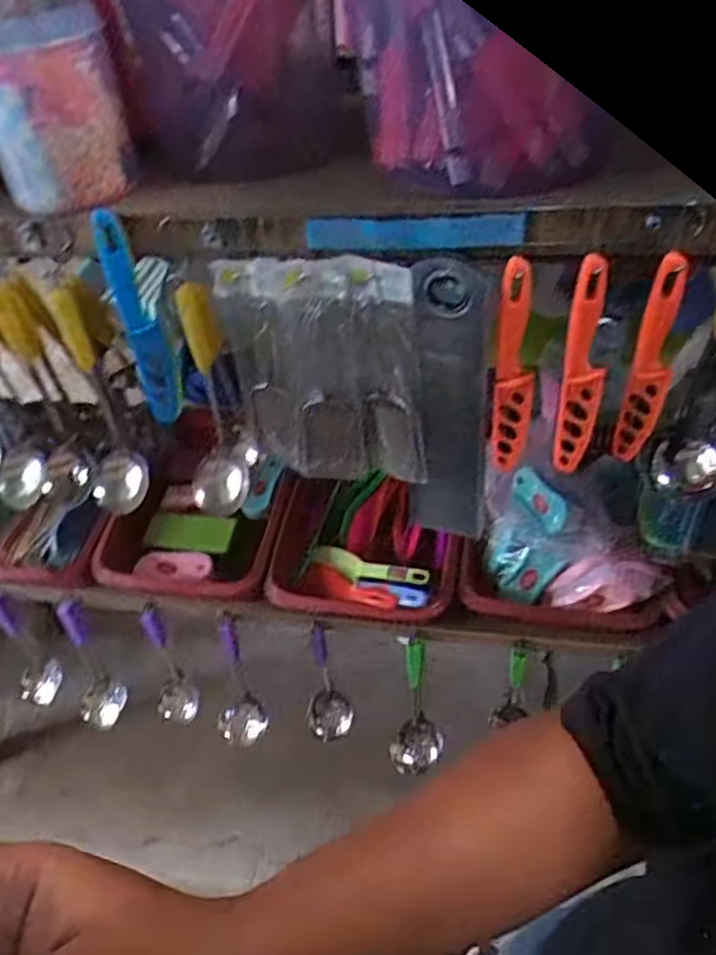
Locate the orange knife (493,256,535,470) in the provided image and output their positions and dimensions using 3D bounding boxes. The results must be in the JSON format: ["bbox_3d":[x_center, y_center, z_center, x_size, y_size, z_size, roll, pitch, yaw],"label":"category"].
[{"bbox_3d":[0.135,-0.090,0.611,0.032,0.211,0.022,5,46,12],"label":"orange knife"}]

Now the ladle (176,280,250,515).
[{"bbox_3d":[-0.149,-0.068,0.688,0.069,0.242,0.067,-16,46,-9],"label":"ladle"}]

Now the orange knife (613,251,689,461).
[{"bbox_3d":[0.245,-0.091,0.598,0.031,0.203,0.015,23,52,27],"label":"orange knife"}]

